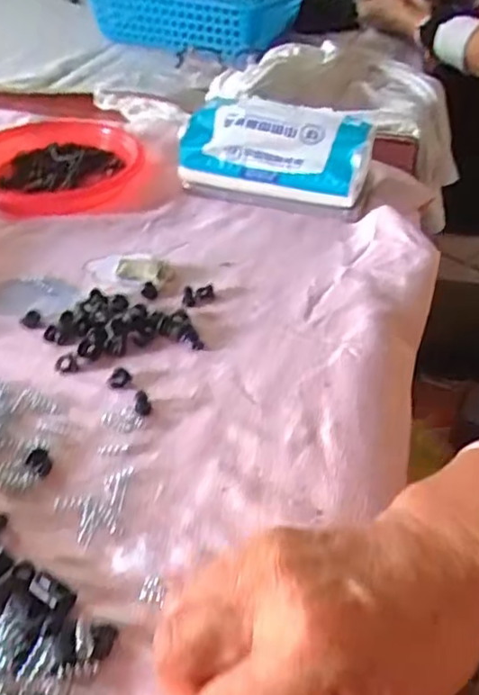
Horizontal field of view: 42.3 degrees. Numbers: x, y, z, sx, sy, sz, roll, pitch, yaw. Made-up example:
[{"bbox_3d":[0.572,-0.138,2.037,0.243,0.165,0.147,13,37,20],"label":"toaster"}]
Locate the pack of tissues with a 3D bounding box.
[{"bbox_3d":[0.033,-0.173,0.549,0.164,0.068,0.061,12,42,12],"label":"pack of tissues"}]

